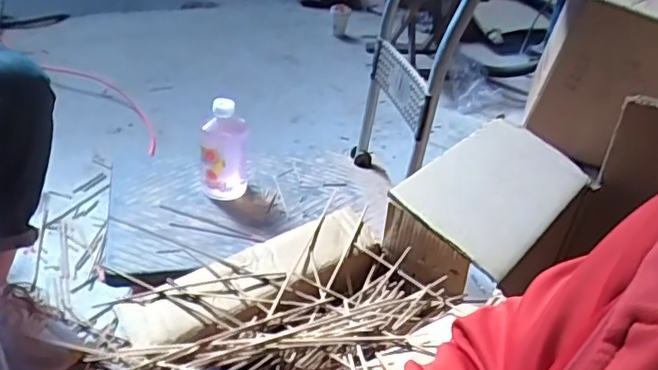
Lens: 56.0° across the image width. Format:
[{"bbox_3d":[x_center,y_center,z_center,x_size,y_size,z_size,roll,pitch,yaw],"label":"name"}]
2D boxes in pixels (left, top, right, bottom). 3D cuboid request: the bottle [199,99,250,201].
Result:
[{"bbox_3d":[-0.205,-0.069,1.216,0.093,0.189,0.084,2,34,-9],"label":"bottle"}]

